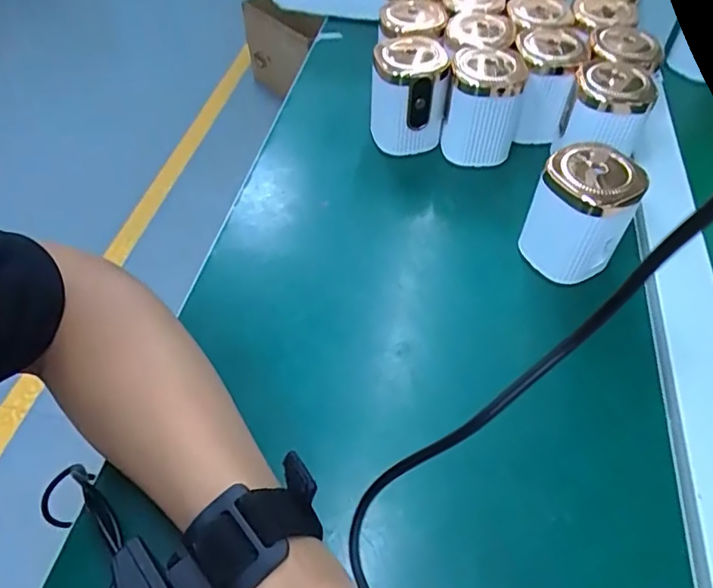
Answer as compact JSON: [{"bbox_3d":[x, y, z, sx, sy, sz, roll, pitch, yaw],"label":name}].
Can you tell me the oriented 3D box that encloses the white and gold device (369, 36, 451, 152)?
[{"bbox_3d":[0.041,-0.168,0.449,0.061,0.068,0.074,-1,51,-1],"label":"white and gold device"}]

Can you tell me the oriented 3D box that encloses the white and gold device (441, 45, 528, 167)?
[{"bbox_3d":[0.101,-0.147,0.434,0.057,0.074,0.046,9,51,7],"label":"white and gold device"}]

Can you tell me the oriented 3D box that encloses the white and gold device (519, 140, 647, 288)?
[{"bbox_3d":[0.145,-0.053,0.355,0.052,0.075,0.055,-22,54,-17],"label":"white and gold device"}]

